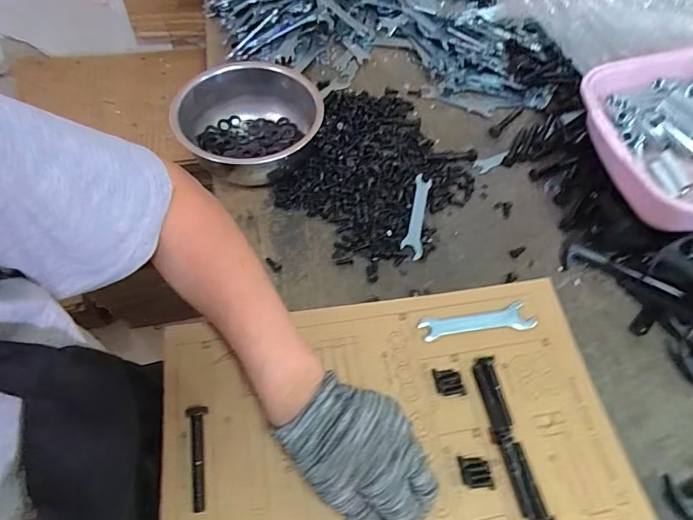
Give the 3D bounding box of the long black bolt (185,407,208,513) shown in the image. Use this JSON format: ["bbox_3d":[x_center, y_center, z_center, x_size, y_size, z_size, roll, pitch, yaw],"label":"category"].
[{"bbox_3d":[-0.118,0.155,0.333,0.015,0.014,0.075,-7,60,-6],"label":"long black bolt"}]

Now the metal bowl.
[{"bbox_3d":[-0.115,-0.158,0.509,0.159,0.069,0.161,1,59,-2],"label":"metal bowl"}]

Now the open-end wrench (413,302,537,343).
[{"bbox_3d":[0.125,0.059,0.404,0.112,0.004,0.025,-7,60,-6],"label":"open-end wrench"}]

